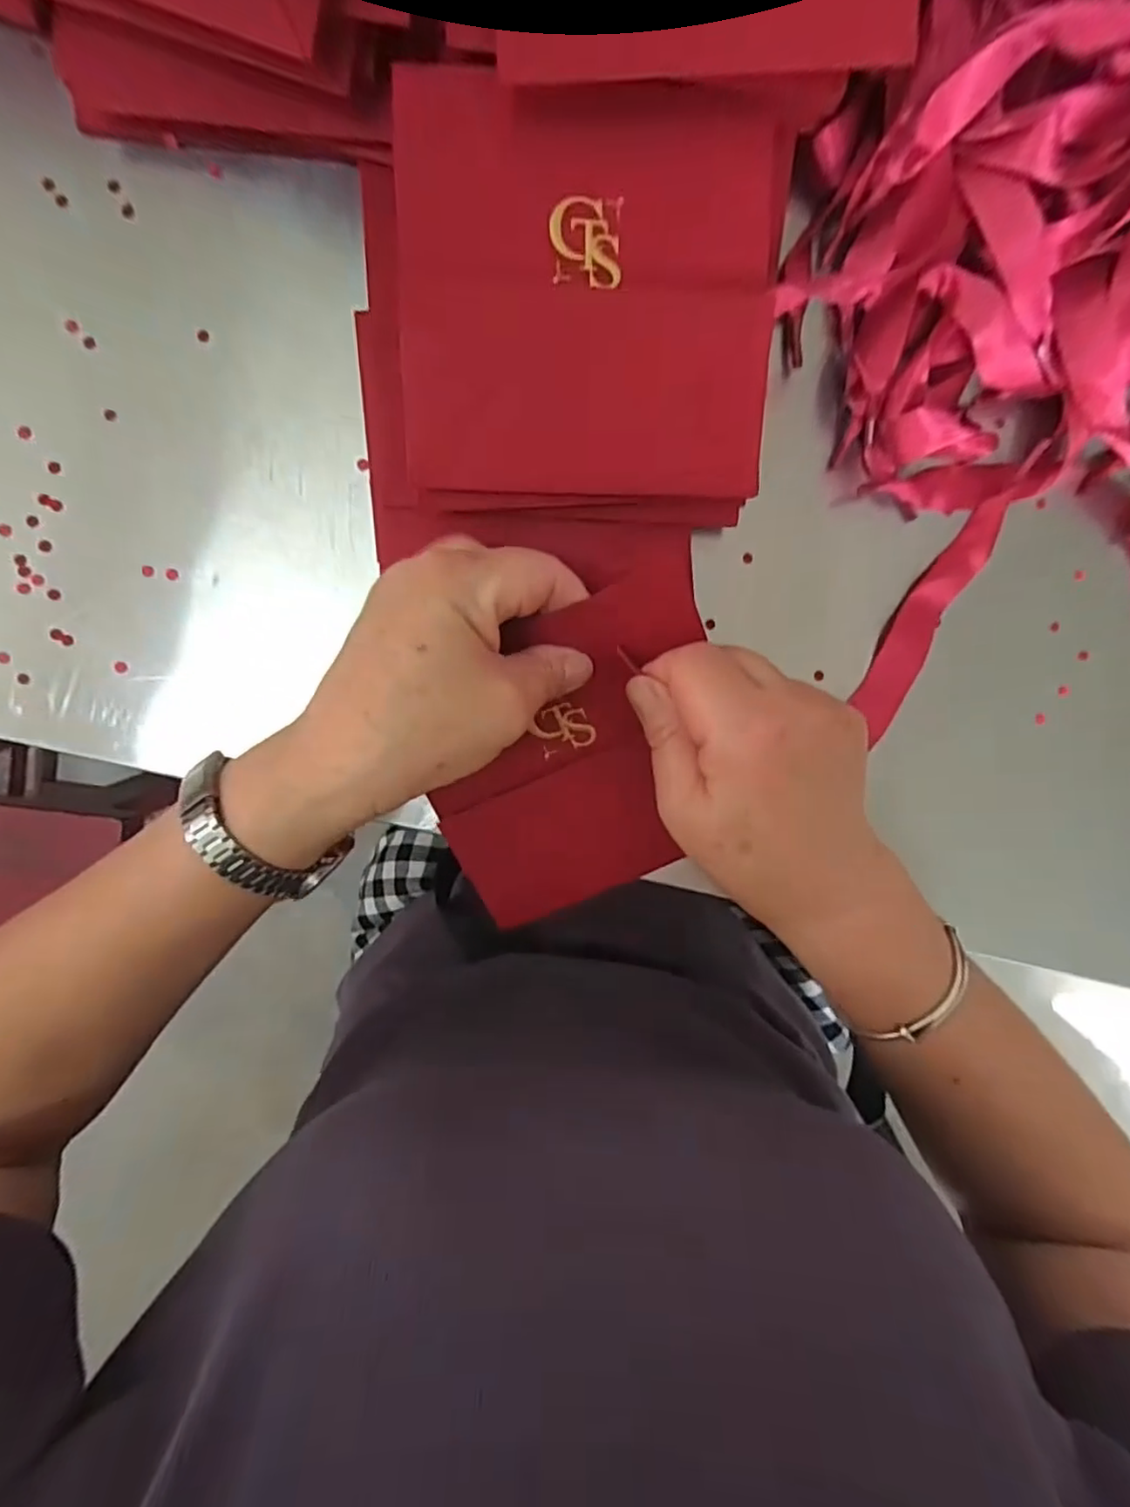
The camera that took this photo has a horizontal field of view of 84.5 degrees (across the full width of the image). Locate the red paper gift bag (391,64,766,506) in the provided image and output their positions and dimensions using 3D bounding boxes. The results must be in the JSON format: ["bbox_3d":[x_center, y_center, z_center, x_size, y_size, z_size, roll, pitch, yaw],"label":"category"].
[{"bbox_3d":[0.009,-0.174,0.242,0.141,0.014,0.133,-1,110,-4],"label":"red paper gift bag"}]

